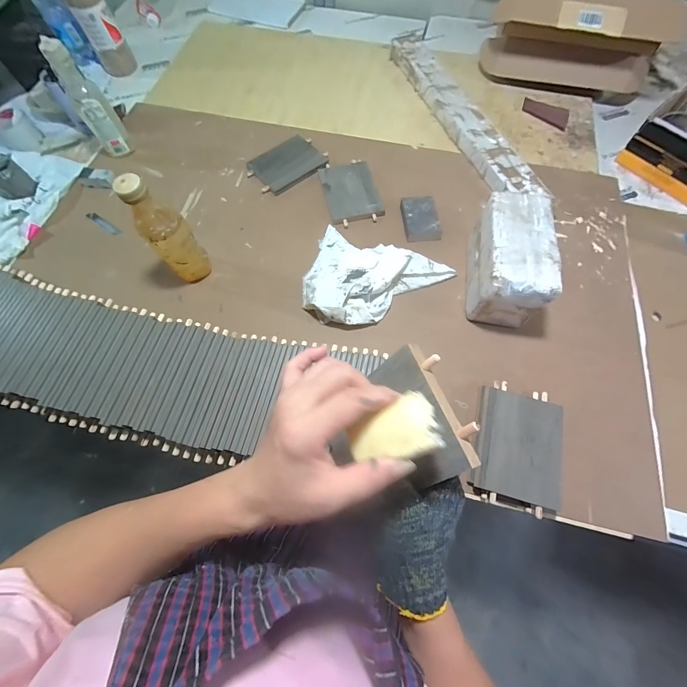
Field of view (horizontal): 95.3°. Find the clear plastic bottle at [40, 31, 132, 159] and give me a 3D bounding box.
[{"bbox_3d":[-0.521,-0.493,0.652,0.062,0.203,0.054,-31,71,-12],"label":"clear plastic bottle"}]

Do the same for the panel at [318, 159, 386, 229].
[{"bbox_3d":[0.014,-0.337,0.689,0.113,0.016,0.166,-11,68,-5],"label":"panel"}]

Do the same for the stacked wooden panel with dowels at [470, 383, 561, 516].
[{"bbox_3d":[0.268,0.156,0.483,0.126,0.042,0.183,15,68,5],"label":"stacked wooden panel with dowels"}]

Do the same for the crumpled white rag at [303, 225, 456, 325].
[{"bbox_3d":[0.052,-0.116,0.584,0.264,0.041,0.201,22,69,8],"label":"crumpled white rag"}]

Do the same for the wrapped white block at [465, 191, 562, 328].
[{"bbox_3d":[0.288,-0.144,0.555,0.110,0.124,0.205,9,68,3],"label":"wrapped white block"}]

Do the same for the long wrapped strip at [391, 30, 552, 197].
[{"bbox_3d":[0.283,-0.573,0.781,0.090,0.047,0.648,-18,69,-8],"label":"long wrapped strip"}]

